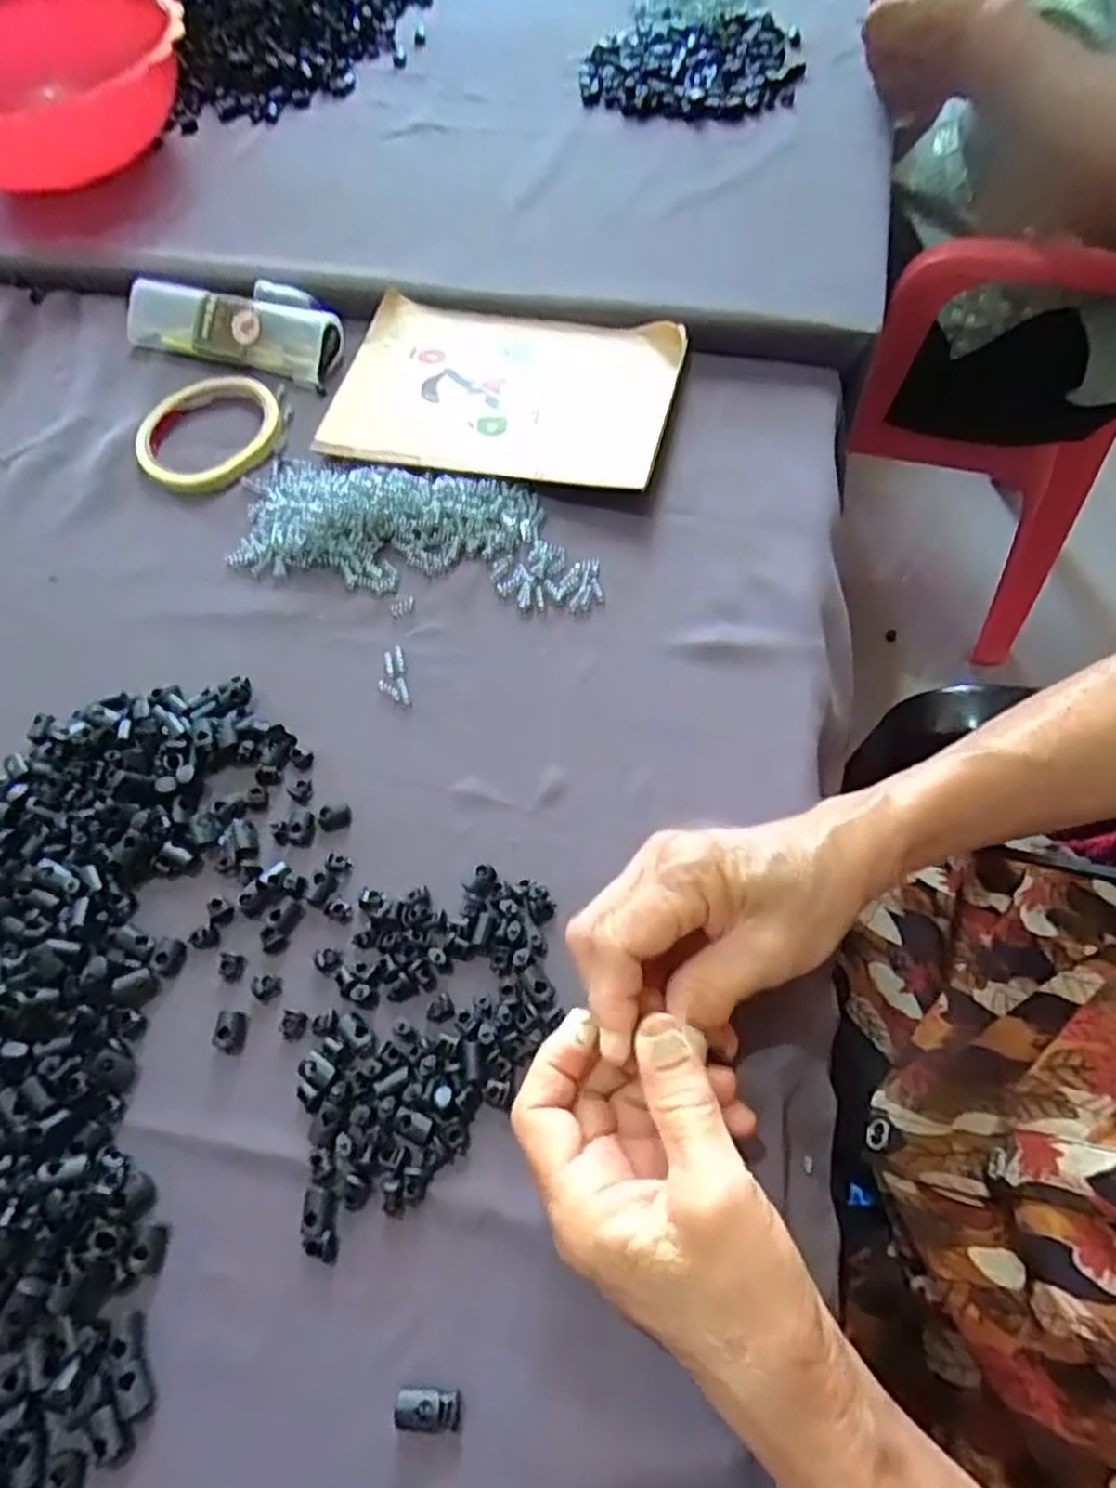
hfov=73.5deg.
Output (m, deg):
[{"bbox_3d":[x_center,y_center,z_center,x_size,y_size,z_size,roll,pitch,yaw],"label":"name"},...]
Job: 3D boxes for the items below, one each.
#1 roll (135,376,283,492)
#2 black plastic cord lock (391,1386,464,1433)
[{"bbox_3d":[-0.220,-0.196,0.471,0.084,0.012,0.094,3,61,5],"label":"roll"},{"bbox_3d":[-0.042,0.216,0.243,0.021,0.006,0.010,2,61,4],"label":"black plastic cord lock"}]

